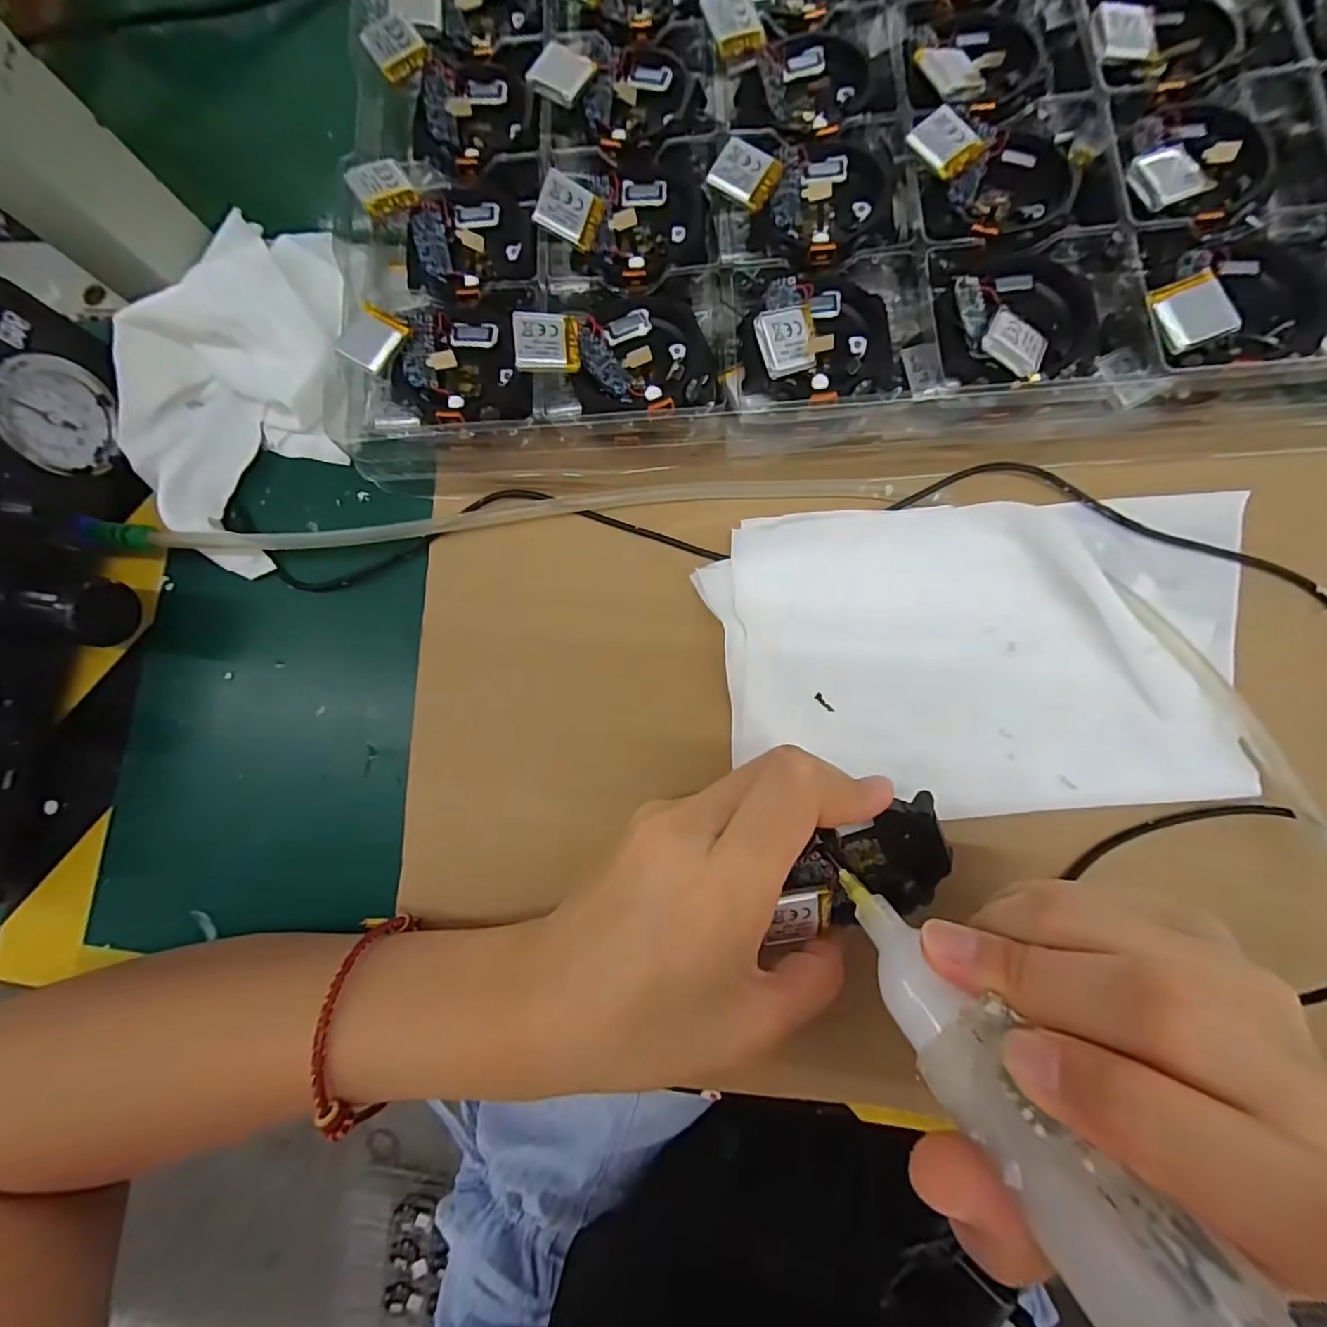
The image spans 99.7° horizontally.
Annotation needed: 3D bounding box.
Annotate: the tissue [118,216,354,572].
[{"bbox_3d":[-0.184,-0.122,0.243,0.089,0.035,0.138,30,87,7],"label":"tissue"}]

